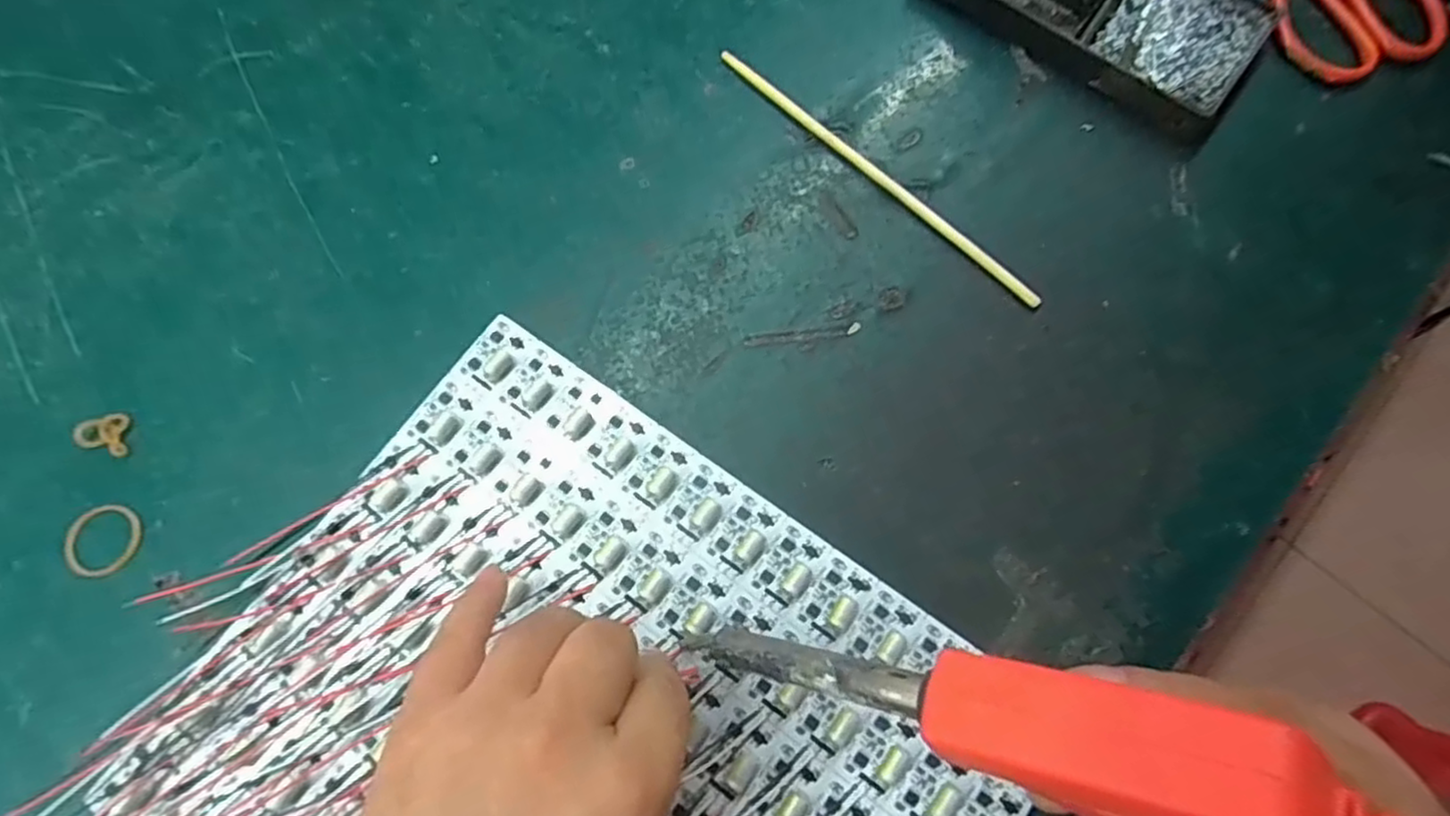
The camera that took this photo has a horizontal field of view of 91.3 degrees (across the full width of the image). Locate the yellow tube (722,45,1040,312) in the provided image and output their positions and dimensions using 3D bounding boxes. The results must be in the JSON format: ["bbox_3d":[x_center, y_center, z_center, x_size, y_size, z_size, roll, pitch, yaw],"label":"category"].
[{"bbox_3d":[0.070,-0.111,0.336,0.007,0.006,0.193,-43,78,-10],"label":"yellow tube"}]

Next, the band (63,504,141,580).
[{"bbox_3d":[-0.259,0.055,0.294,0.030,0.004,0.029,2,74,2],"label":"band"}]

